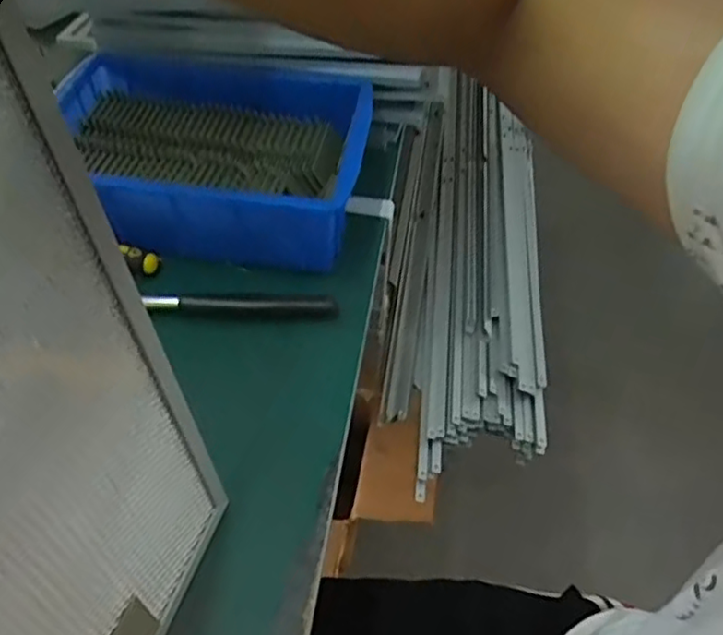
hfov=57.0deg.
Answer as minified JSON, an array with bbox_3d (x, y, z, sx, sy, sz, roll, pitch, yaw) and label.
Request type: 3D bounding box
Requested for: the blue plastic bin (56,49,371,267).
[{"bbox_3d":[-0.153,-0.165,0.649,0.310,0.077,0.227,8,47,4],"label":"blue plastic bin"}]

